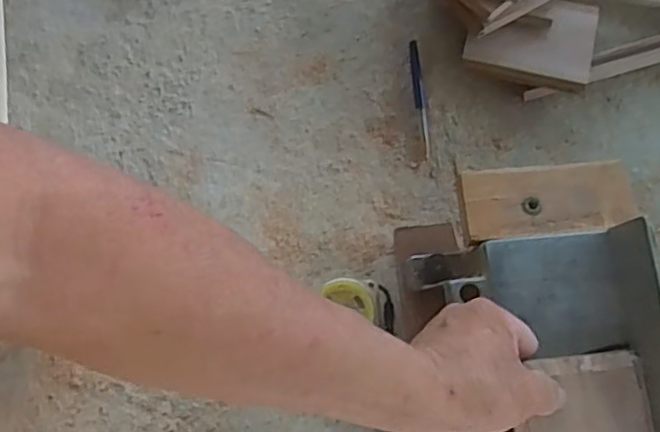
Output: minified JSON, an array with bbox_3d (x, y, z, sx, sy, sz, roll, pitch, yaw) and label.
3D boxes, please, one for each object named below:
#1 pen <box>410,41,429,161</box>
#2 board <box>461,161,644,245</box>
[{"bbox_3d":[0.089,-0.116,0.638,0.010,0.004,0.121,-6,77,-1],"label":"pen"},{"bbox_3d":[0.172,-0.012,0.518,0.133,0.014,0.058,-5,77,-1],"label":"board"}]

